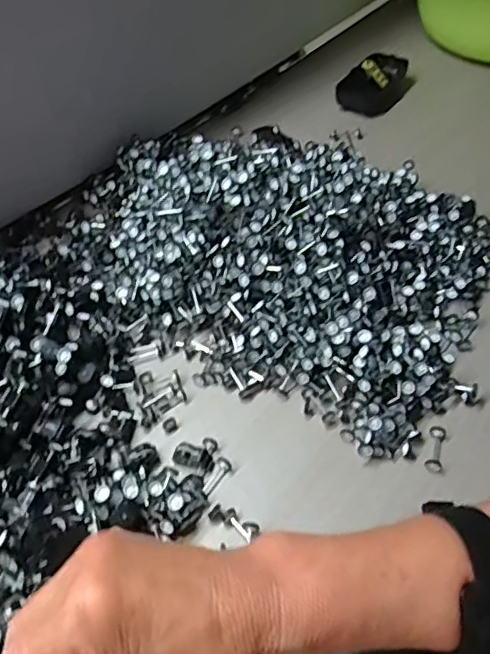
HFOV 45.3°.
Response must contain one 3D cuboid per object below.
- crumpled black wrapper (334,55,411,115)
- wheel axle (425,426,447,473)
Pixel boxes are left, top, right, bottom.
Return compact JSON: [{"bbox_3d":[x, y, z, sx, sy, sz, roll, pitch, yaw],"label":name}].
[{"bbox_3d":[0.157,-0.291,0.698,0.067,0.029,0.104,22,54,20],"label":"crumpled black wrapper"},{"bbox_3d":[0.129,0.082,0.395,0.011,0.007,0.032,13,52,13],"label":"wheel axle"}]

